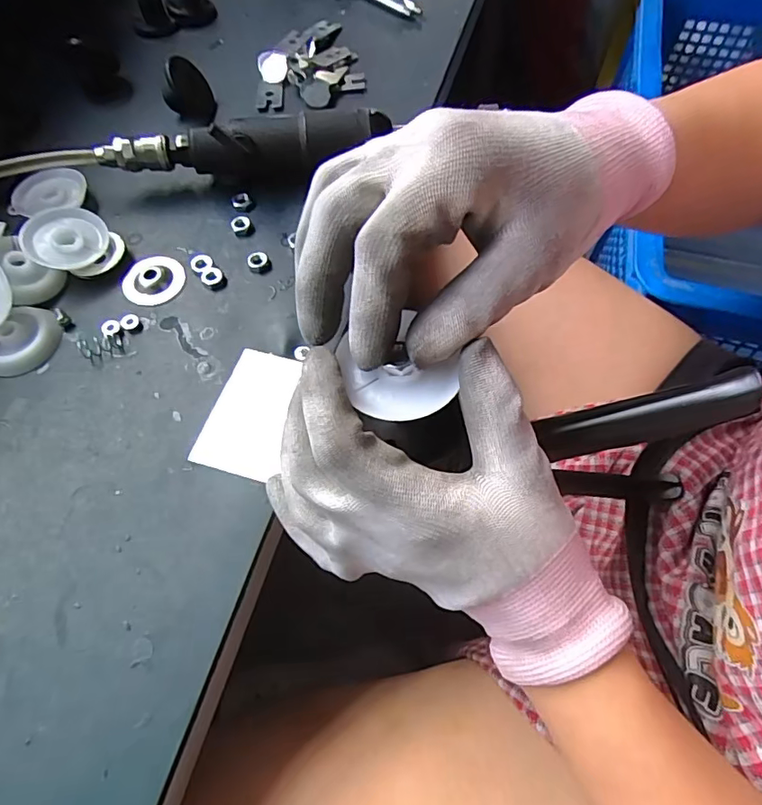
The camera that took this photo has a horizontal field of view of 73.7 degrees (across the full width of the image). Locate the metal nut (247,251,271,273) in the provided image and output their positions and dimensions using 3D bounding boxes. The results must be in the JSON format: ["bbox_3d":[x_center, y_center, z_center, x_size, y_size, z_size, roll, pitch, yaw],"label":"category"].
[{"bbox_3d":[-0.082,-0.094,0.339,0.014,0.005,0.016,-14,64,-7],"label":"metal nut"}]

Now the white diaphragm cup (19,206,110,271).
[{"bbox_3d":[-0.207,-0.107,0.335,0.049,0.012,0.049,8,66,-18],"label":"white diaphragm cup"}]

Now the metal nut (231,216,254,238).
[{"bbox_3d":[-0.097,-0.123,0.354,0.014,0.005,0.016,-21,65,-10],"label":"metal nut"}]

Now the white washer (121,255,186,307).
[{"bbox_3d":[-0.150,-0.082,0.333,0.042,0.005,0.038,40,70,18],"label":"white washer"}]

